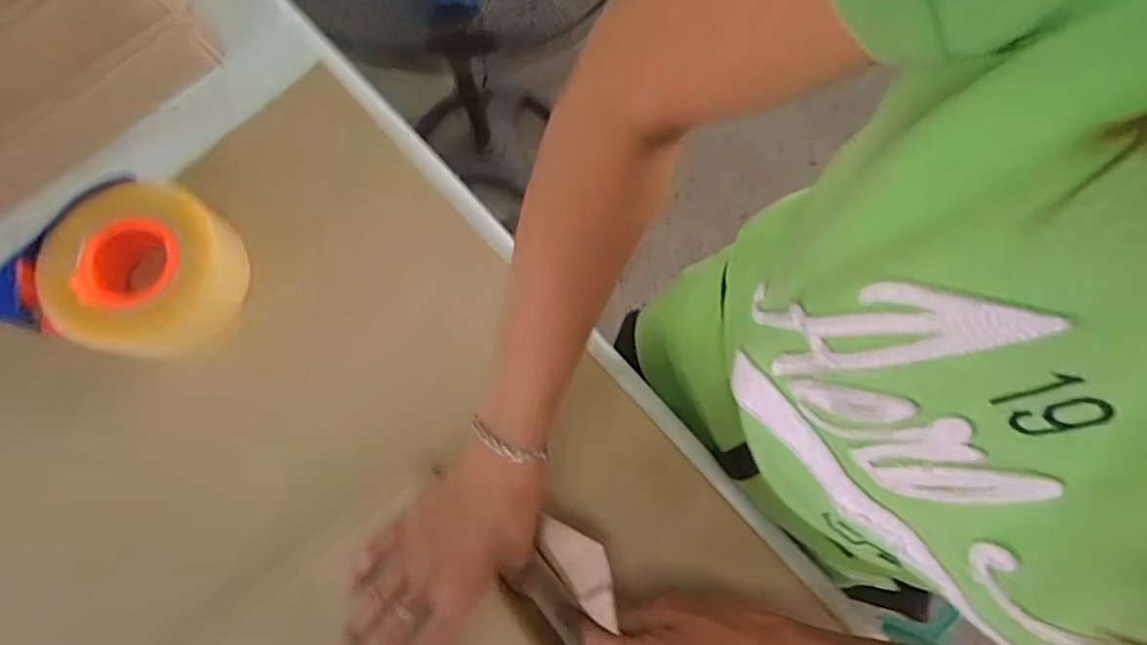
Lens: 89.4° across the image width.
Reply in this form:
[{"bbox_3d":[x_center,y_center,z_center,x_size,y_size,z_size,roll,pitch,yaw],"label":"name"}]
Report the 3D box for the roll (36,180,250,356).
[{"bbox_3d":[-0.333,-0.042,0.456,0.120,0.055,0.132,31,79,7],"label":"roll"}]

